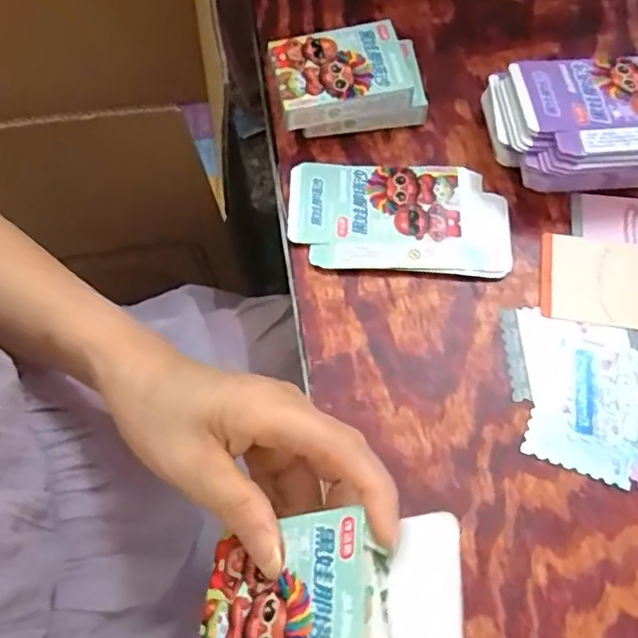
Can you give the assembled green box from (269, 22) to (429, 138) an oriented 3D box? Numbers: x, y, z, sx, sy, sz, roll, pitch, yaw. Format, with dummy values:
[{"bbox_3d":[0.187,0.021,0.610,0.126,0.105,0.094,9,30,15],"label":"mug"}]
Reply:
[{"bbox_3d":[0.021,-0.173,0.458,0.104,0.046,0.064,-15,67,-5],"label":"assembled green box"}]

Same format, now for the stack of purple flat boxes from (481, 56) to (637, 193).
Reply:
[{"bbox_3d":[0.202,-0.130,0.431,0.159,0.050,0.092,-4,66,-1],"label":"stack of purple flat boxes"}]

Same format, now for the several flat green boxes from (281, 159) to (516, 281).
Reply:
[{"bbox_3d":[0.056,-0.071,0.434,0.152,0.007,0.085,4,66,3],"label":"several flat green boxes"}]

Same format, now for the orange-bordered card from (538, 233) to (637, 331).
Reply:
[{"bbox_3d":[0.193,-0.024,0.411,0.088,0.004,0.063,10,67,5],"label":"orange-bordered card"}]

